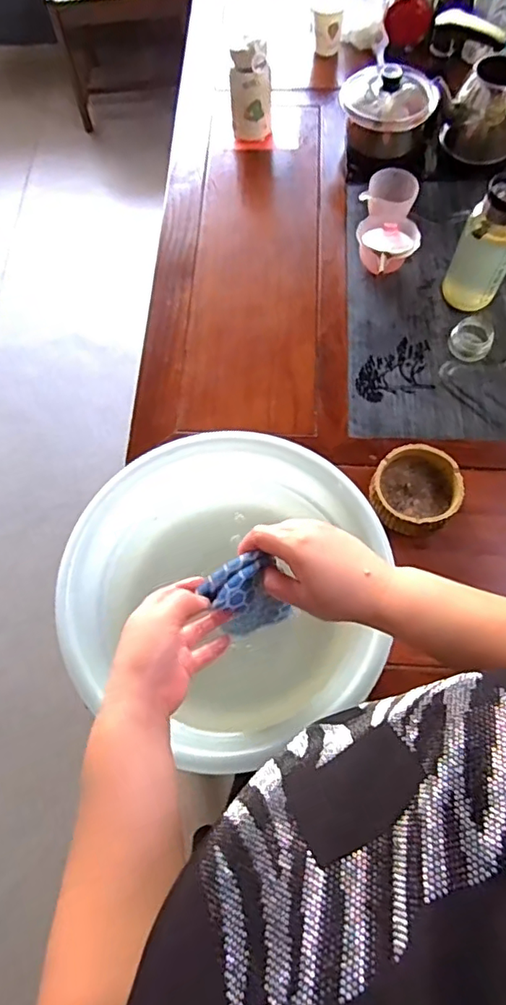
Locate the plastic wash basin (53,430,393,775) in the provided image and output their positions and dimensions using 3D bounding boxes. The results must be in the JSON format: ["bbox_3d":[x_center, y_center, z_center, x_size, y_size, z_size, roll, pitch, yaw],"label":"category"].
[{"bbox_3d":[-0.032,0.097,0.678,0.351,0.165,0.333,7,69,5],"label":"plastic wash basin"}]

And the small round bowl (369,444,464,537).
[{"bbox_3d":[0.228,-0.015,0.767,0.115,0.056,0.125,-1,69,2],"label":"small round bowl"}]

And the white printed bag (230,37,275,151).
[{"bbox_3d":[-0.002,-0.748,0.996,0.075,0.156,0.048,-7,69,0],"label":"white printed bag"}]

